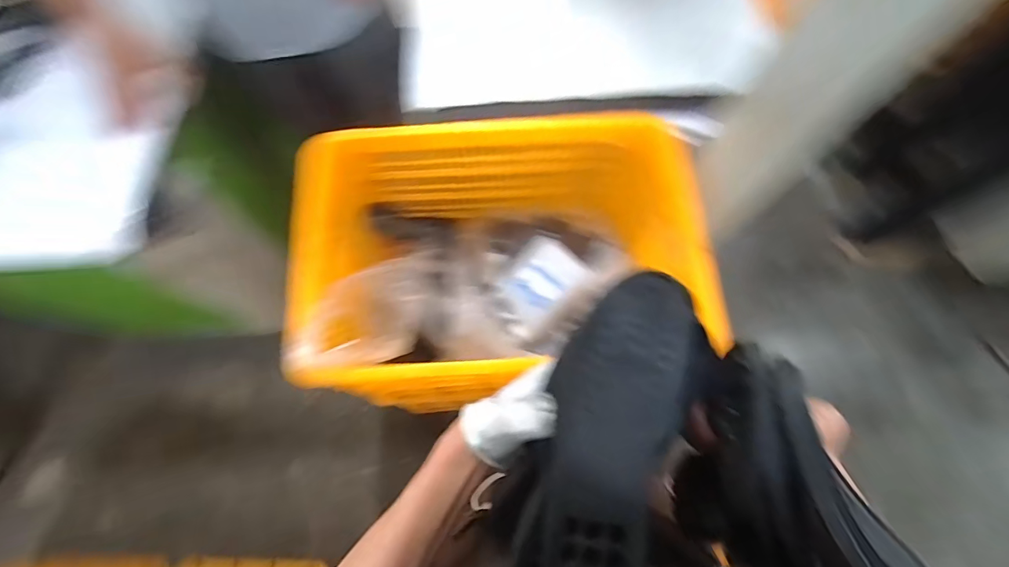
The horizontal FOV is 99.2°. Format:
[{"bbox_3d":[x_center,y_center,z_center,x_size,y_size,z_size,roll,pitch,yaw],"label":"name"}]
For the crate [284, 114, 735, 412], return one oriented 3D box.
[{"bbox_3d":[-0.001,-0.056,0.809,0.605,0.339,0.433,-8,70,-3],"label":"crate"}]

